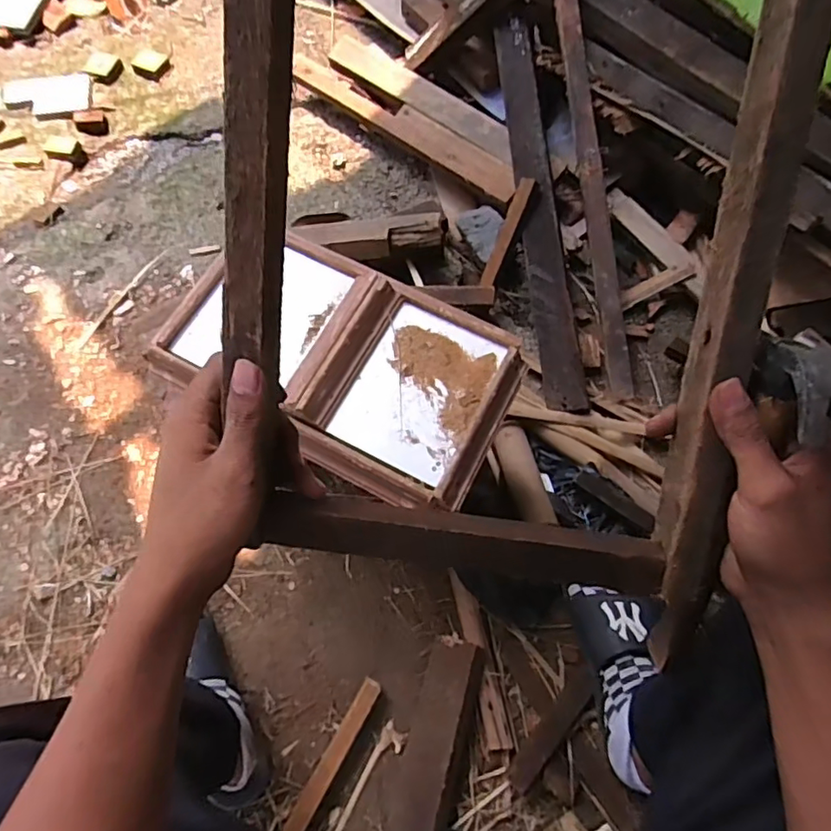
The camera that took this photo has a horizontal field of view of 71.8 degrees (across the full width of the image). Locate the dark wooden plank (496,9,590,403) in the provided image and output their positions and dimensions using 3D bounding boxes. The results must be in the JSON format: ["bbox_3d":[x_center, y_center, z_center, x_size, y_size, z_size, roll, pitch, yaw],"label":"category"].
[{"bbox_3d":[0.201,-0.347,0.925,0.073,0.047,0.691,-5,79,-2],"label":"dark wooden plank"}]

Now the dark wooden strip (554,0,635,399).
[{"bbox_3d":[0.281,-0.379,0.913,0.032,0.031,0.695,-8,88,-3],"label":"dark wooden strip"}]

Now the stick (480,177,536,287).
[{"bbox_3d":[0.147,-0.289,0.914,0.024,0.024,0.173,22,98,9],"label":"stick"}]

